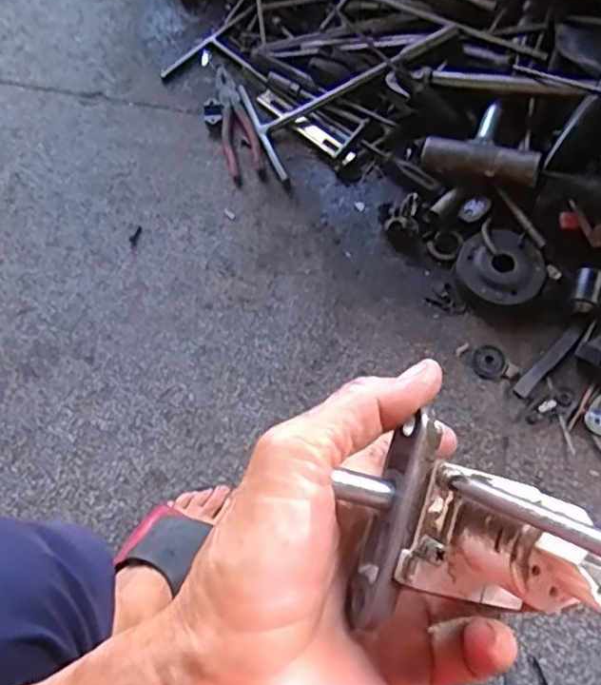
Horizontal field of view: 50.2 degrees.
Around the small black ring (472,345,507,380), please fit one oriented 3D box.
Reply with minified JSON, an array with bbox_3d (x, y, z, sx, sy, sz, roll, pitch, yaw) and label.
[{"bbox_3d":[0.219,0.023,0.742,0.037,0.004,0.042,30,70,13],"label":"small black ring"}]

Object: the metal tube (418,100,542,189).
[{"bbox_3d":[0.235,-0.251,0.819,0.142,0.052,0.114,20,68,9],"label":"metal tube"}]

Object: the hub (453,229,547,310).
[{"bbox_3d":[0.241,-0.086,0.773,0.099,0.032,0.093,0,66,1],"label":"hub"}]

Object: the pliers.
[{"bbox_3d":[-0.092,-0.306,0.888,0.049,0.012,0.200,-15,67,-6],"label":"pliers"}]

